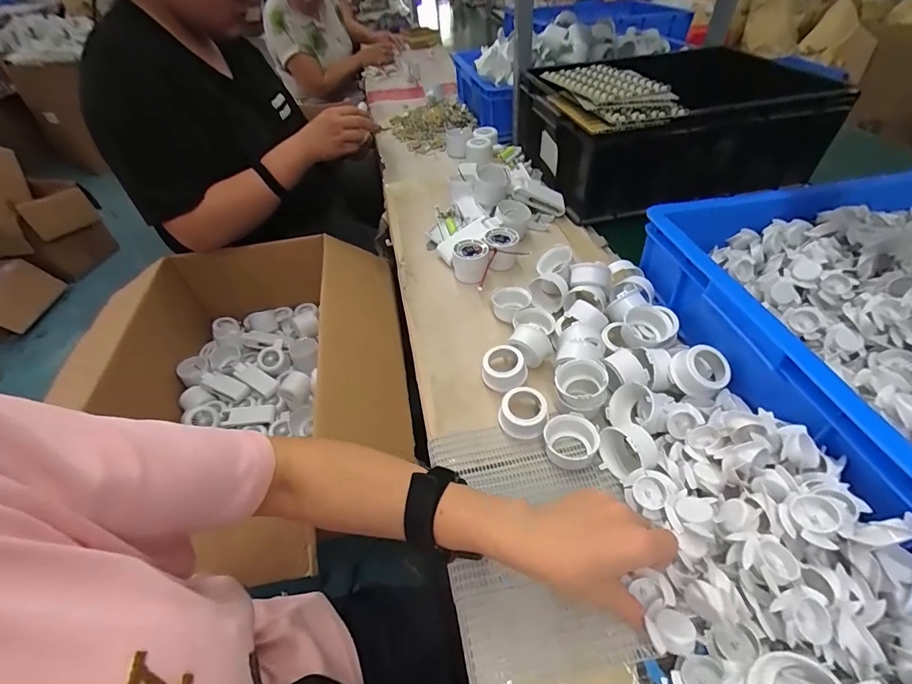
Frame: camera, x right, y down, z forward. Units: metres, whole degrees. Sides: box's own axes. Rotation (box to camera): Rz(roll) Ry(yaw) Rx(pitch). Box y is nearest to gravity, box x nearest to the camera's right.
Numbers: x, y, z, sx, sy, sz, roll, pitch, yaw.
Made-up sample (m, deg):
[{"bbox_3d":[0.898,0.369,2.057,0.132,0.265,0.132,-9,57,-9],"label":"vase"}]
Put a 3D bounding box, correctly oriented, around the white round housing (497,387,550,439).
[{"bbox_3d":[0.071,0.076,0.444,0.047,0.030,0.045,-1,45,1],"label":"white round housing"}]

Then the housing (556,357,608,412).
[{"bbox_3d":[0.136,0.050,0.457,0.055,0.048,0.056,-1,45,1],"label":"housing"}]

